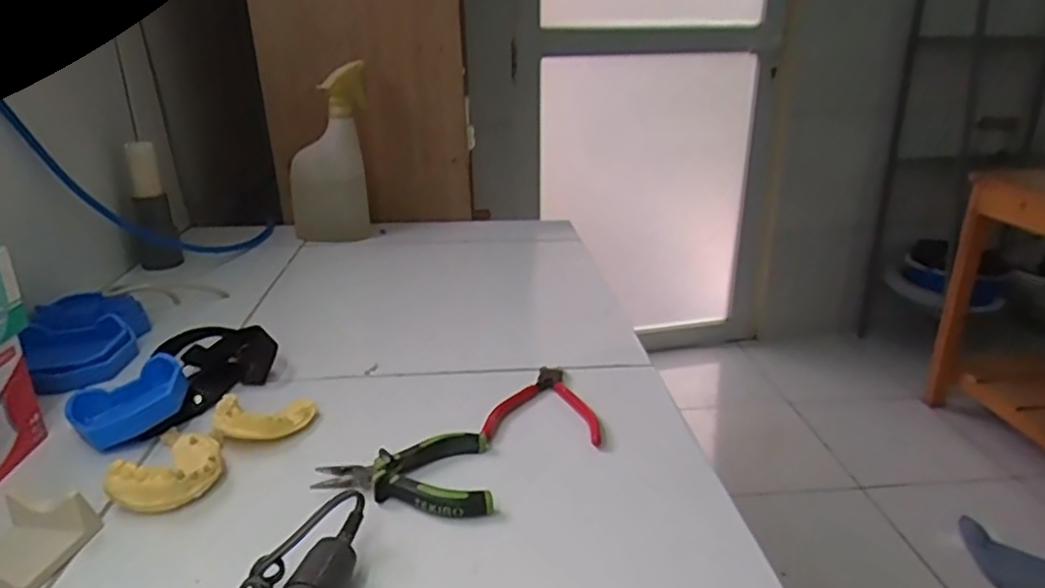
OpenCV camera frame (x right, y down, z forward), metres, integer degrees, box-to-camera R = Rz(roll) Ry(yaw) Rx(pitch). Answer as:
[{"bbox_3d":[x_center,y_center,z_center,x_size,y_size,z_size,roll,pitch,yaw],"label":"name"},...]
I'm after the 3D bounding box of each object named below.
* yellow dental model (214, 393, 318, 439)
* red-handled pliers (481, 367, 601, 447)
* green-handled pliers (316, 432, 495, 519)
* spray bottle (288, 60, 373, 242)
[{"bbox_3d":[-0.196,0.093,0.510,0.069,0.024,0.047,-3,23,-7],"label":"yellow dental model"},{"bbox_3d":[0.017,0.087,0.550,0.086,0.012,0.113,1,23,2],"label":"red-handled pliers"},{"bbox_3d":[-0.078,0.123,0.451,0.112,0.015,0.079,-4,23,-8],"label":"green-handled pliers"},{"bbox_3d":[-0.272,-0.192,0.951,0.117,0.228,0.058,-8,23,-19],"label":"spray bottle"}]

